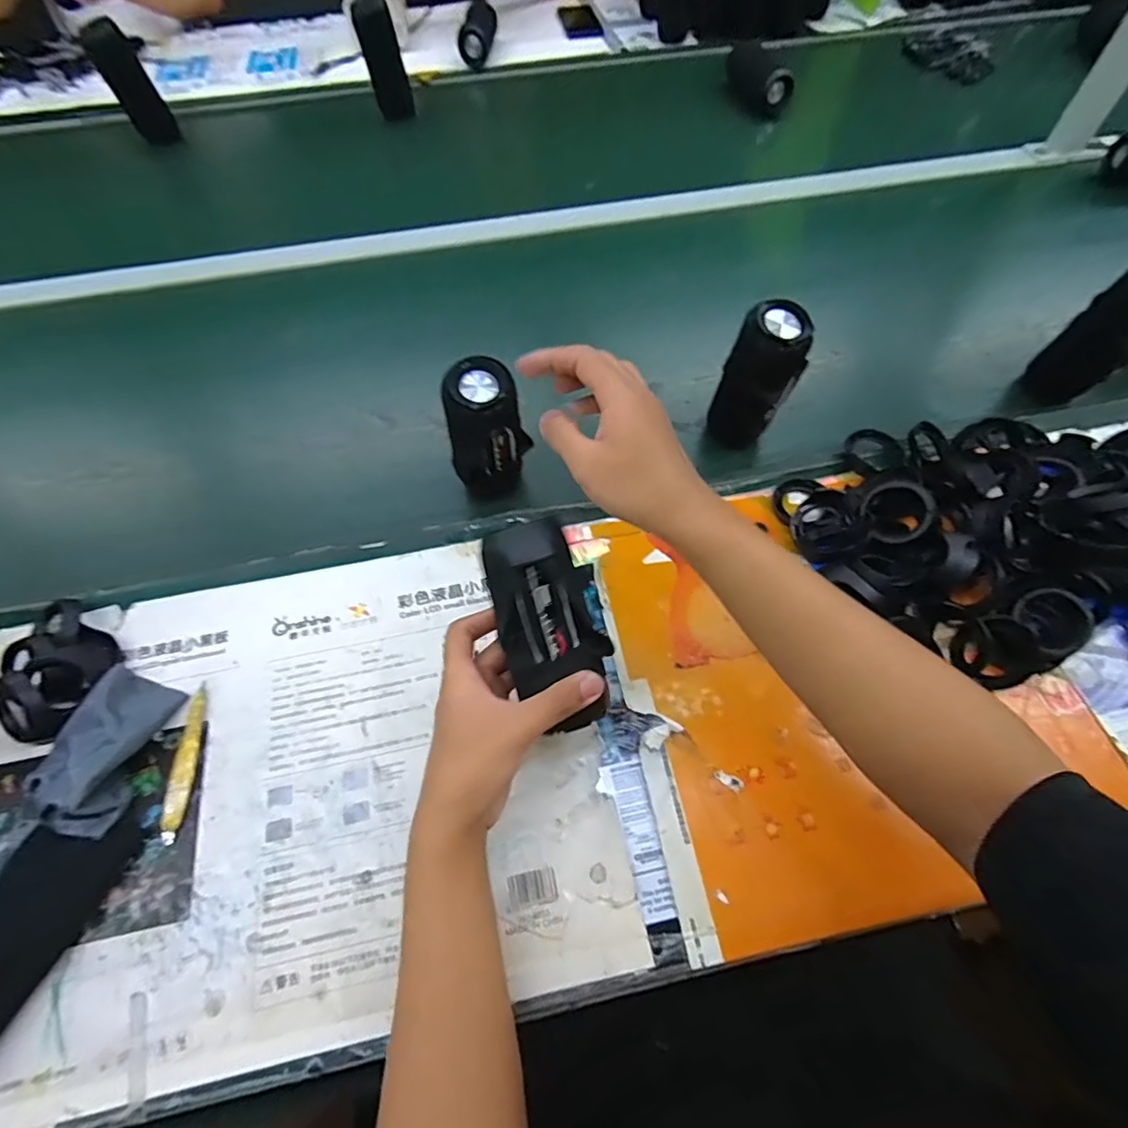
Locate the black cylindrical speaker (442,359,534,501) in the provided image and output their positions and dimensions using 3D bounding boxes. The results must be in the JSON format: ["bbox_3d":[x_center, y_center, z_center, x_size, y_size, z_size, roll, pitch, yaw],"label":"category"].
[{"bbox_3d":[-0.074,-0.123,0.532,0.069,0.132,0.051,-16,61,-8],"label":"black cylindrical speaker"}]

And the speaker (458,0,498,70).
[{"bbox_3d":[-0.172,-1.068,1.114,0.057,0.061,0.142,6,62,4],"label":"speaker"}]

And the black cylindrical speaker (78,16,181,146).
[{"bbox_3d":[-0.727,-0.814,0.932,0.054,0.144,0.063,34,67,18],"label":"black cylindrical speaker"}]

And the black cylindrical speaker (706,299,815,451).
[{"bbox_3d":[0.195,-0.184,0.560,0.057,0.145,0.055,-33,66,-16],"label":"black cylindrical speaker"}]

